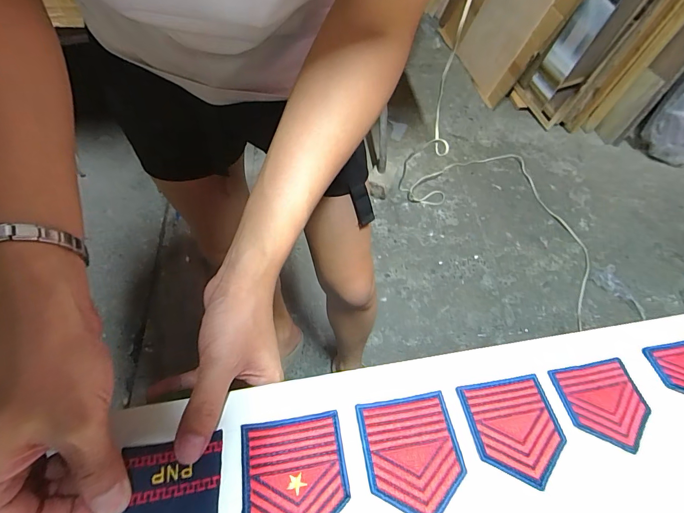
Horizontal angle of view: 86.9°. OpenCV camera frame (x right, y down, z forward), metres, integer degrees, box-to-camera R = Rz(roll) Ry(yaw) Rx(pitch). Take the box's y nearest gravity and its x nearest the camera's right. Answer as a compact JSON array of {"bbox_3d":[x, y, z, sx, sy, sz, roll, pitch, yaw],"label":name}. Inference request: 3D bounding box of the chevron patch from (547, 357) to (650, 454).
[{"bbox_3d":[0.194,0.109,0.266,0.062,0.005,0.058,-7,55,-8],"label":"chevron patch"}]

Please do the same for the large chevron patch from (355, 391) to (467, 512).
[{"bbox_3d":[0.046,0.130,0.238,0.062,0.004,0.071,-5,54,-10],"label":"large chevron patch"}]

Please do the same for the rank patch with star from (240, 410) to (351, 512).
[{"bbox_3d":[-0.029,0.138,0.225,0.064,0.004,0.070,-5,54,-10],"label":"rank patch with star"}]

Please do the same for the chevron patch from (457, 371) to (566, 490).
[{"bbox_3d":[0.120,0.120,0.253,0.063,0.006,0.066,-6,54,-10],"label":"chevron patch"}]

